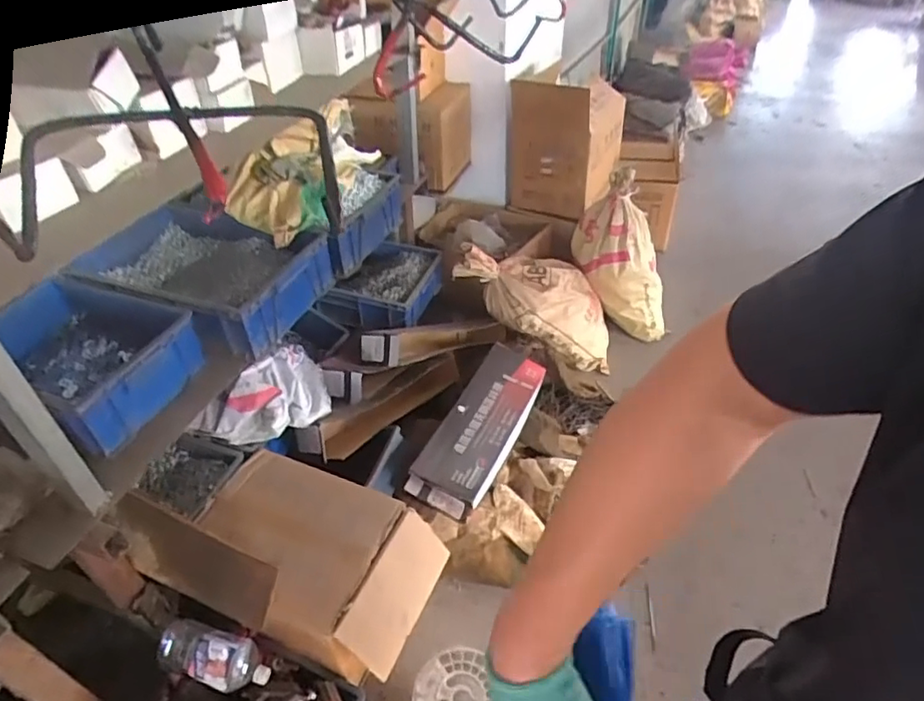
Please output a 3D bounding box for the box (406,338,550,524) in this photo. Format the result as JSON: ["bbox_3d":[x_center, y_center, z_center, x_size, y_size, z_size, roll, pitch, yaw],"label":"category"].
[{"bbox_3d":[0.061,0.197,1.606,0.188,0.086,0.575,17,44,21],"label":"box"}]

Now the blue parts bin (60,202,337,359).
[{"bbox_3d":[-0.640,-0.190,1.404,0.591,0.145,0.379,15,44,20],"label":"blue parts bin"}]

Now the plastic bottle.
[{"bbox_3d":[-0.500,0.615,1.156,0.238,0.087,0.090,11,42,15],"label":"plastic bottle"}]

